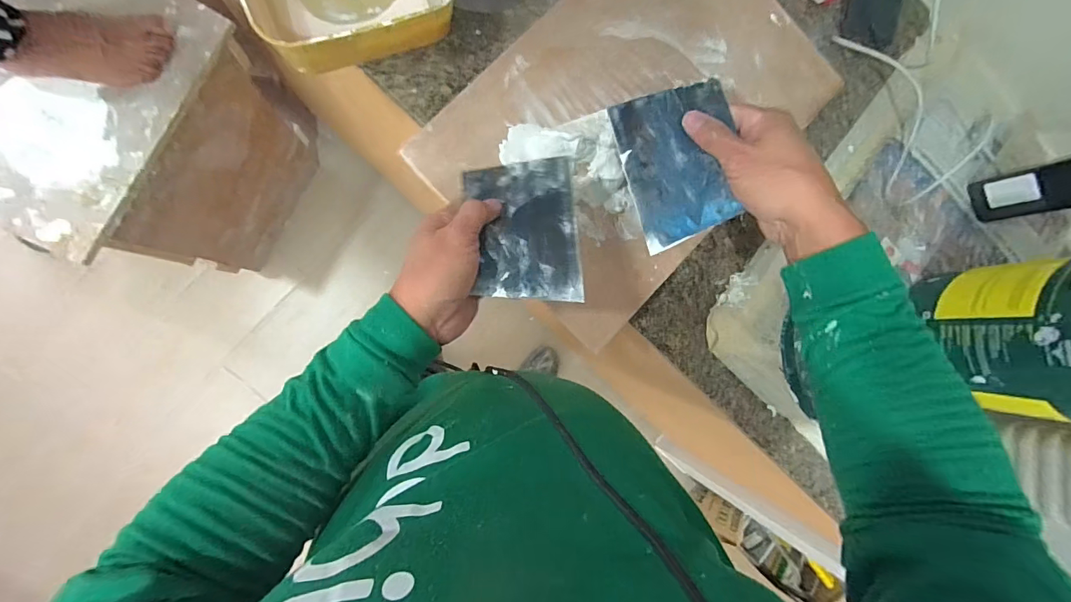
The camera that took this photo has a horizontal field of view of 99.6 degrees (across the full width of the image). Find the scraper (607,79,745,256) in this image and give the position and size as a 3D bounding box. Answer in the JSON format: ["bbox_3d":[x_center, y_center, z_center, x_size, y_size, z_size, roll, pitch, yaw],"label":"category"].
[{"bbox_3d":[0.130,-0.125,0.407,0.094,0.005,0.136,-16,86,16],"label":"scraper"}]

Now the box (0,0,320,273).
[{"bbox_3d":[-0.881,-0.381,0.949,0.551,0.584,0.463,26,85,-8],"label":"box"}]

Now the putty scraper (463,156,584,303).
[{"bbox_3d":[-0.011,-0.065,0.395,0.094,0.004,0.136,-3,70,-1],"label":"putty scraper"}]

